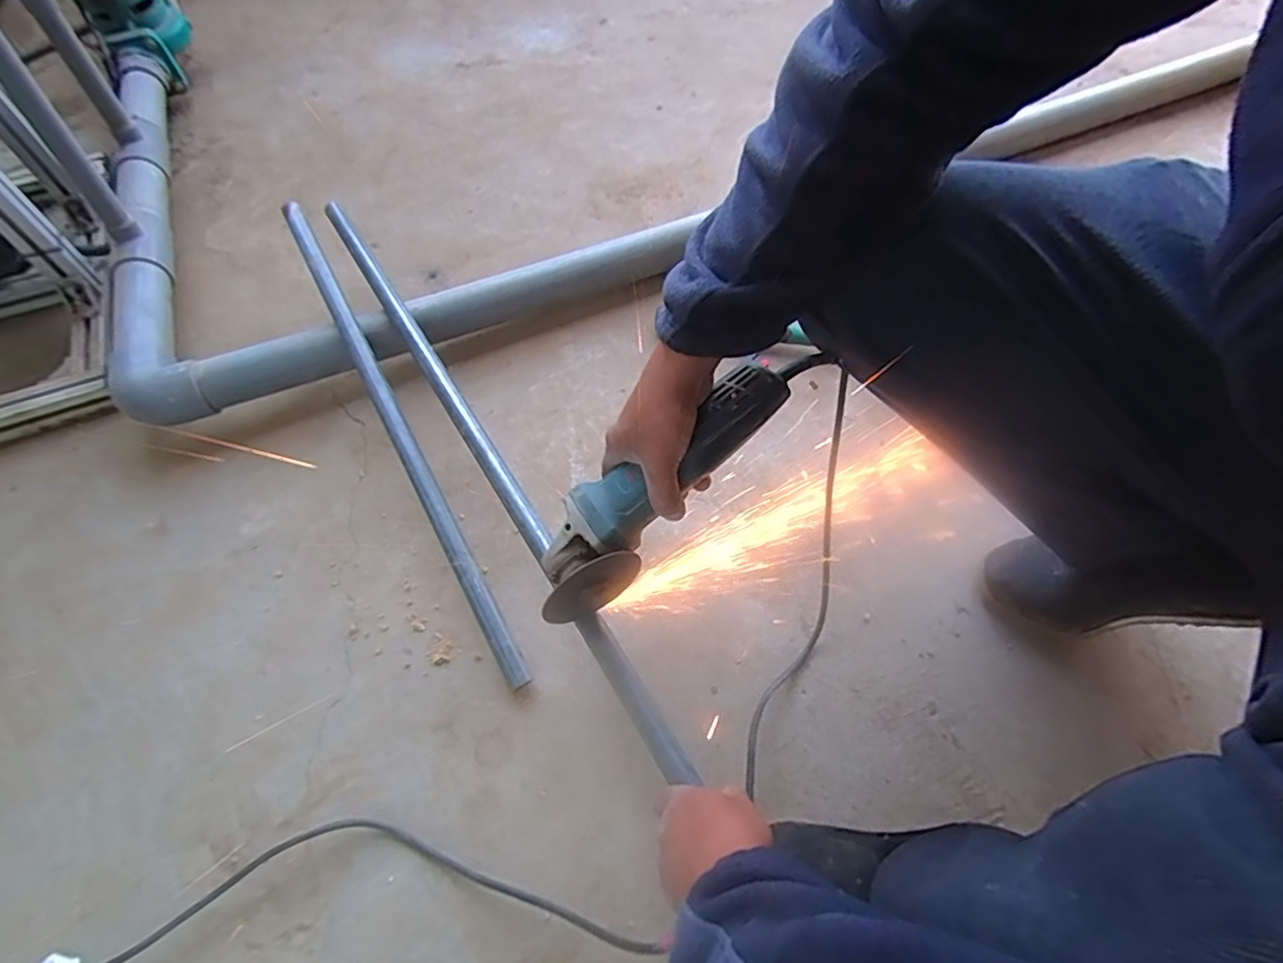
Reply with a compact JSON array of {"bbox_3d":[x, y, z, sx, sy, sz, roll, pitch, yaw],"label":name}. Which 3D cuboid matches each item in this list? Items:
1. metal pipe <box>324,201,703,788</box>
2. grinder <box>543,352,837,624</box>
[{"bbox_3d":[-0.194,-0.066,0.695,0.025,0.022,0.842,-29,65,-16],"label":"metal pipe"},{"bbox_3d":[0.026,-0.006,0.549,0.312,0.071,0.069,-43,66,4],"label":"grinder"}]

